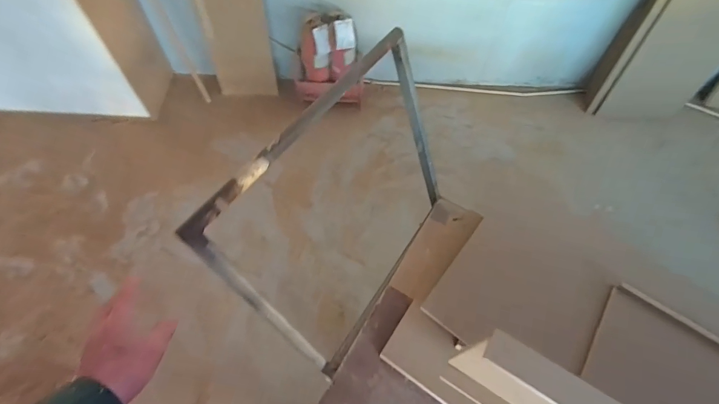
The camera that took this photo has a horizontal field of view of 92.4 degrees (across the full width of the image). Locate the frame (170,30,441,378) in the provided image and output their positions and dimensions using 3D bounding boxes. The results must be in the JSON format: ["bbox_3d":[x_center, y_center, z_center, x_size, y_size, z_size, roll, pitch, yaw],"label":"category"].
[{"bbox_3d":[0.005,0.013,0.918,0.034,0.633,0.728,14,56,36],"label":"frame"}]

